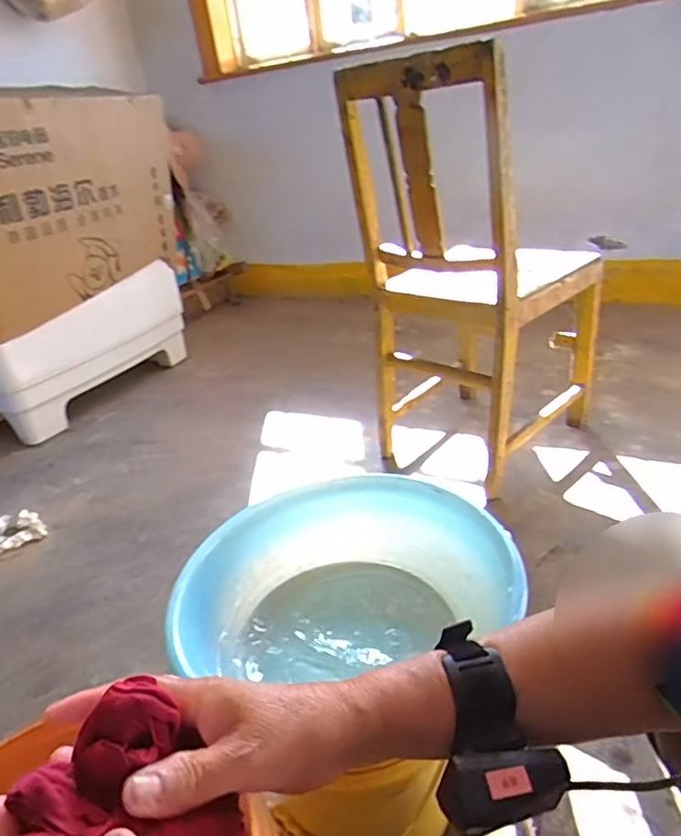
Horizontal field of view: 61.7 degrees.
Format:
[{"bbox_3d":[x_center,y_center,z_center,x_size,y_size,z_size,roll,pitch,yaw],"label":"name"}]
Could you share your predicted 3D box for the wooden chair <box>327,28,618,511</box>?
[{"bbox_3d":[0.316,-0.329,1.267,0.463,0.802,0.375,-27,35,-35],"label":"wooden chair"}]

